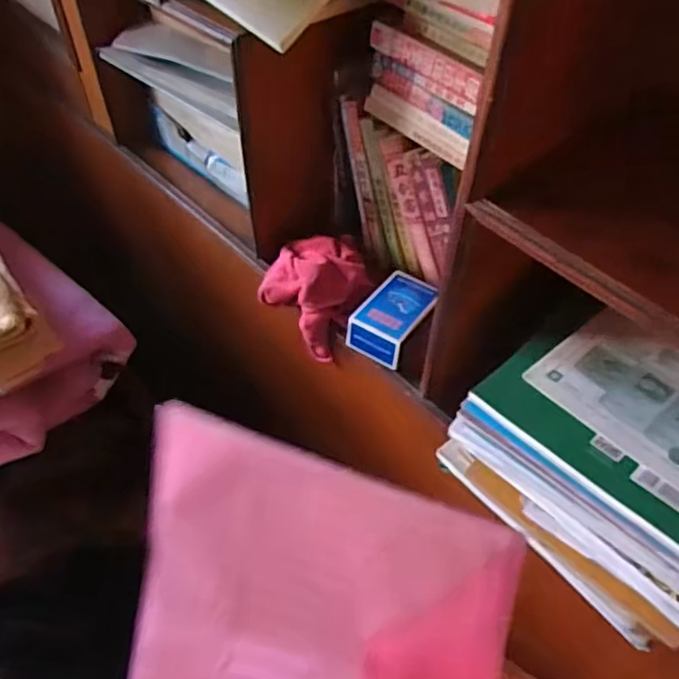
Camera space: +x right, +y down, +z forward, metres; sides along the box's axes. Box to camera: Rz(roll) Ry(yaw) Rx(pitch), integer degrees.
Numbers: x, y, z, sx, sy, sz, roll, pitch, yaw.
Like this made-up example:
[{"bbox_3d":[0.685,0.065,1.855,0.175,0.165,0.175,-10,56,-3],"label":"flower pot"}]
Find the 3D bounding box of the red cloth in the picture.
[{"bbox_3d":[-0.025,-0.056,0.737,0.127,0.102,0.103,31,56,23],"label":"red cloth"}]

